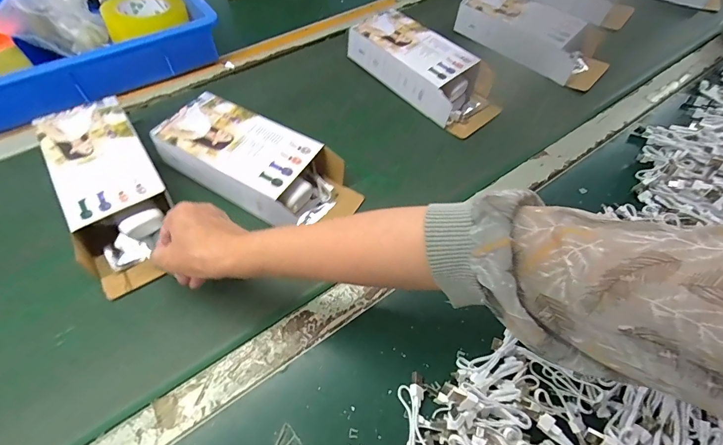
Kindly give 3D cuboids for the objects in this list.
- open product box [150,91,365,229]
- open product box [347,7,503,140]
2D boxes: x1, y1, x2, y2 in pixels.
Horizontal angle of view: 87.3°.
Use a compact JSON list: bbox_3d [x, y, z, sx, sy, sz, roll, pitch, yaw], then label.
[{"bbox_3d":[-0.129,-0.071,0.479,0.245,0.060,0.105,30,62,14],"label":"open product box"},{"bbox_3d":[0.102,-0.246,0.592,0.251,0.052,0.117,41,65,19],"label":"open product box"}]

